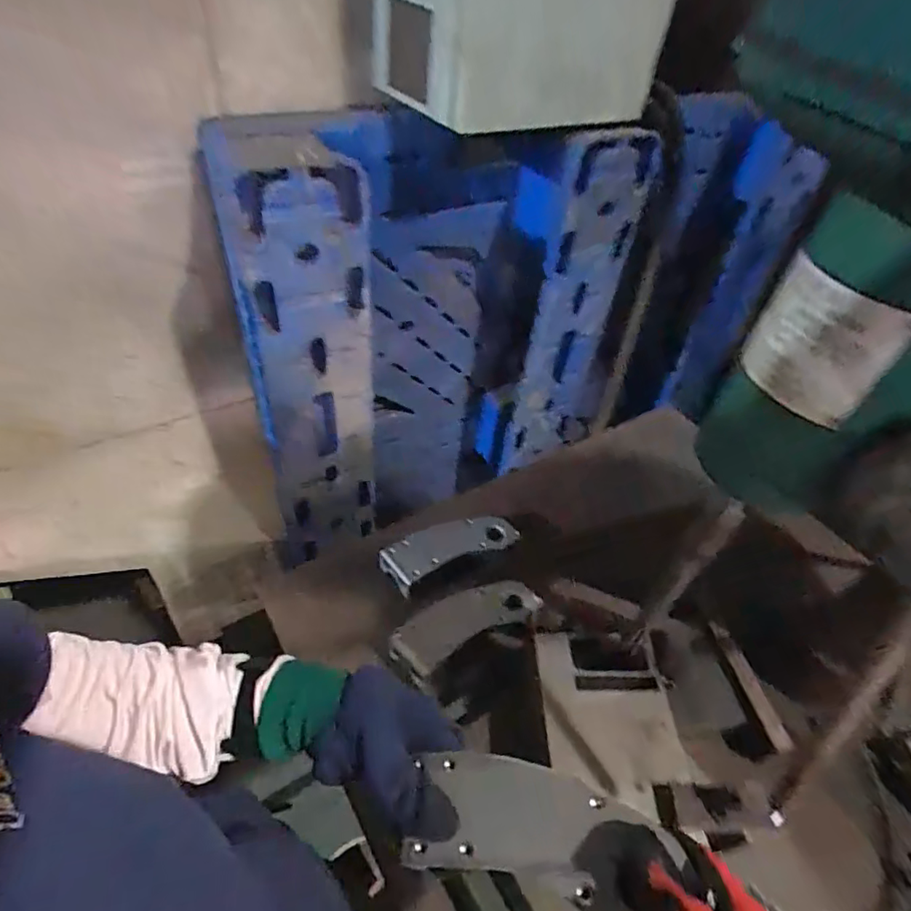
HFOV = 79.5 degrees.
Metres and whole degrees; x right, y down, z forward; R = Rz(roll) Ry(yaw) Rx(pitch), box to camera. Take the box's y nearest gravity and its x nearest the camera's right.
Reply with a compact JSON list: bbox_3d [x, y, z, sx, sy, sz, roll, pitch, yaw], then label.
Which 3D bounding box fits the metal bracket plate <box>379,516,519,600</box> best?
[{"bbox_3d":[-0.005,0.116,0.716,0.181,0.021,0.063,-21,51,-23],"label":"metal bracket plate"}]

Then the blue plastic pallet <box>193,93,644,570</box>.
[{"bbox_3d":[-0.013,-0.159,0.884,0.583,0.654,0.144,-19,51,-22],"label":"blue plastic pallet"}]

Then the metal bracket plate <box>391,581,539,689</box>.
[{"bbox_3d":[0.012,0.192,0.636,0.175,0.011,0.067,-22,52,-24],"label":"metal bracket plate"}]

